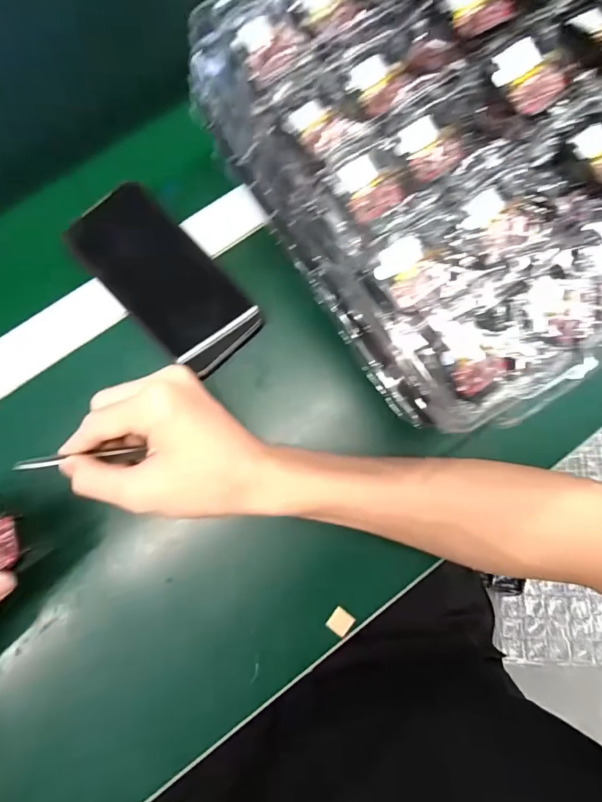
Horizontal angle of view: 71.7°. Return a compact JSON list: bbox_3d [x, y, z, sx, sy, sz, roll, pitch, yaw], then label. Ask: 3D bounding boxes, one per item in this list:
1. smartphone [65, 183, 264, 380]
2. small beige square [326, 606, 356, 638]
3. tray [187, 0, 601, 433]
[{"bbox_3d":[-0.105,-0.095,0.327,0.077,0.014,0.158,-44,84,-6],"label":"smartphone"},{"bbox_3d":[0.029,0.161,0.303,0.016,0.004,0.017,36,83,5],"label":"small beige square"},{"bbox_3d":[0.114,-0.164,0.249,0.282,0.055,0.282,-31,82,-5],"label":"tray"}]

